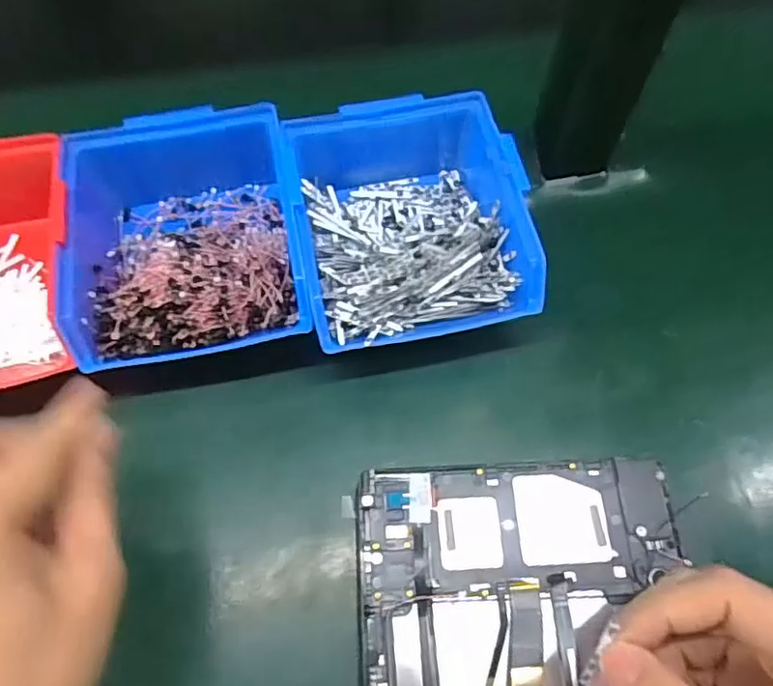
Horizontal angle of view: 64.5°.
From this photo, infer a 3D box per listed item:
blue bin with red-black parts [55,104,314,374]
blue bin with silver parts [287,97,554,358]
[{"bbox_3d":[-0.113,-0.068,0.347,0.123,0.060,0.164,-12,64,-7],"label":"blue bin with red-black parts"},{"bbox_3d":[0.010,-0.072,0.362,0.122,0.078,0.154,-11,64,-7],"label":"blue bin with silver parts"}]

